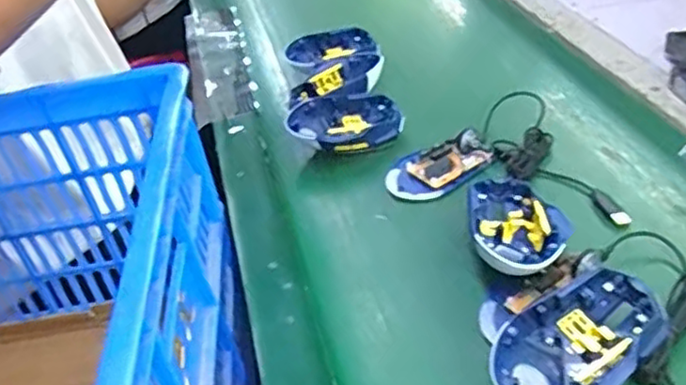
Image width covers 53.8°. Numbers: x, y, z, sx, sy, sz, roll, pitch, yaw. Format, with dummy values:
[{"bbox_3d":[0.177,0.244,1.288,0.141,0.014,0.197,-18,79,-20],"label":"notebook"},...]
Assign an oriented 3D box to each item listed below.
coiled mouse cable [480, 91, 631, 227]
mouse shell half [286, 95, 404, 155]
[{"bbox_3d":[0.188,-0.036,0.642,0.077,0.019,0.206,-11,38,-7],"label":"coiled mouse cable"},{"bbox_3d":[0.001,-0.070,0.724,0.121,0.043,0.080,-12,38,-8],"label":"mouse shell half"}]

